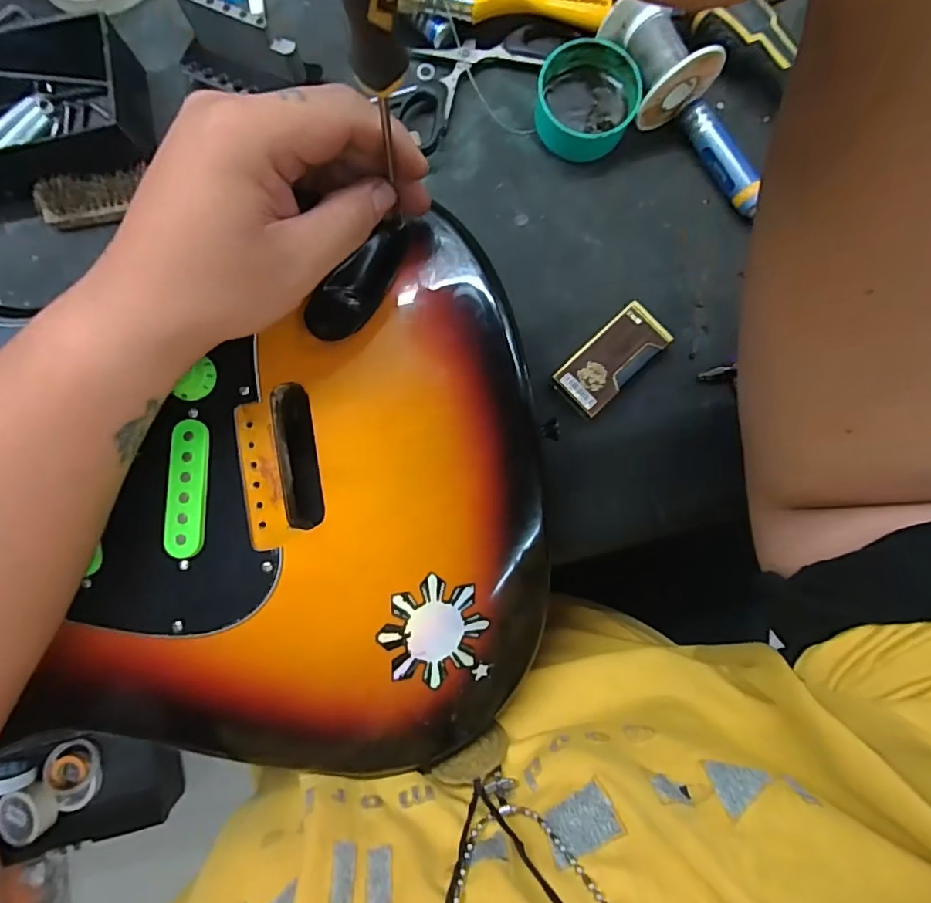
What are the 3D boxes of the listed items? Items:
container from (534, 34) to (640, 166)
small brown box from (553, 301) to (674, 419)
[{"bbox_3d":[0.075,-0.215,0.327,0.058,0.030,0.058,0,85,0],"label":"container"},{"bbox_3d":[0.087,-0.055,0.317,0.068,0.013,0.033,-43,87,-3],"label":"small brown box"}]

